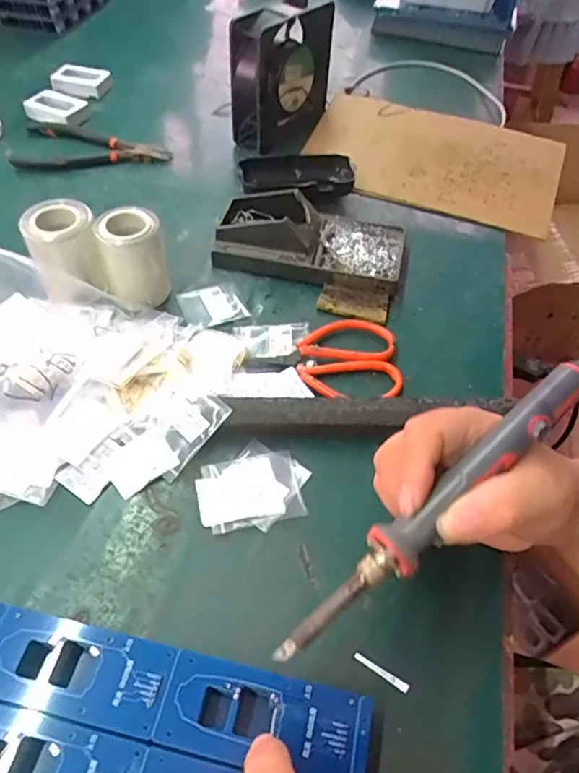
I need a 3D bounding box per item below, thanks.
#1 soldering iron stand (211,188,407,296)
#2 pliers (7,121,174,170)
[{"bbox_3d":[0.022,-0.129,0.474,0.162,0.037,0.090,12,53,5],"label":"soldering iron stand"},{"bbox_3d":[-0.204,-0.251,0.575,0.158,0.013,0.076,4,52,-1],"label":"pliers"}]

